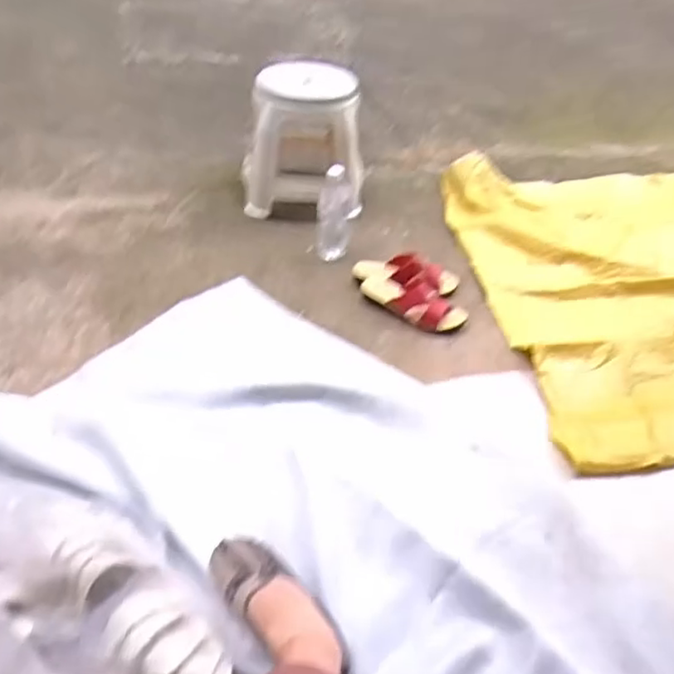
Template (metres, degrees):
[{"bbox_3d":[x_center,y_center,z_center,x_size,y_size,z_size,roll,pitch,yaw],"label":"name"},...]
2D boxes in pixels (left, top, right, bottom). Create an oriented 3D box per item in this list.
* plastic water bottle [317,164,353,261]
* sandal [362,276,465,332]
[{"bbox_3d":[-0.009,-0.277,1.437,0.071,0.201,0.068,3,41,-3],"label":"plastic water bottle"},{"bbox_3d":[0.156,-0.078,1.324,0.224,0.068,0.079,29,48,21],"label":"sandal"}]

